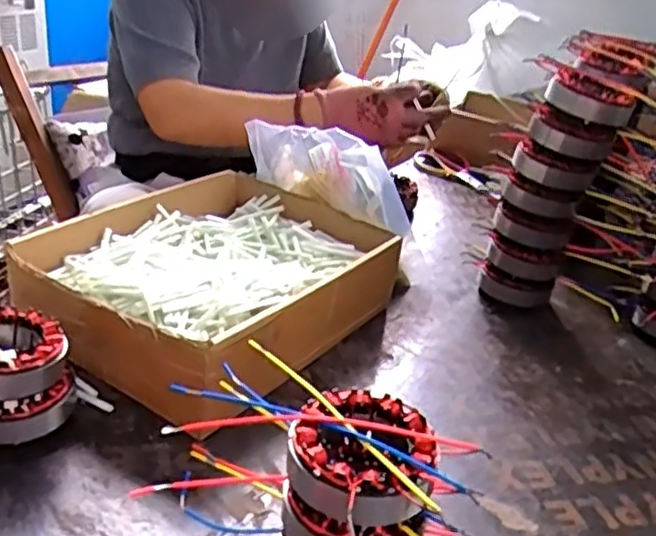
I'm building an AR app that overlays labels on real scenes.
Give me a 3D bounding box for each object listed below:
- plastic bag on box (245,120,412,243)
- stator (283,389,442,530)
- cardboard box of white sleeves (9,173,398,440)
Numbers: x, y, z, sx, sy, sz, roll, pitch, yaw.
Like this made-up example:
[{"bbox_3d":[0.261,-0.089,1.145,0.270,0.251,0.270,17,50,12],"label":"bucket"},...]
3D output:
[{"bbox_3d":[0.012,-0.108,0.813,0.196,0.082,0.069,23,32,29],"label":"plastic bag on box"},{"bbox_3d":[0.019,0.112,0.417,0.087,0.039,0.086,7,27,1],"label":"stator"},{"bbox_3d":[-0.109,0.014,0.701,0.261,0.097,0.324,20,29,24],"label":"cardboard box of white sleeves"}]

